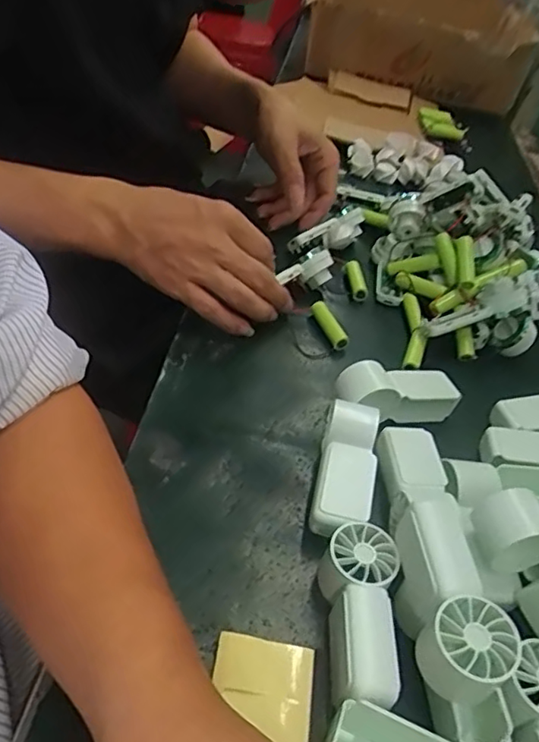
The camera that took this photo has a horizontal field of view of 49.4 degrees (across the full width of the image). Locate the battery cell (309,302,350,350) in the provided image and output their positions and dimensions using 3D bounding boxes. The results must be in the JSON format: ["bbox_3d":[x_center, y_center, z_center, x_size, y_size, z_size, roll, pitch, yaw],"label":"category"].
[{"bbox_3d":[0.053,-0.041,0.520,0.014,0.012,0.051,-17,60,-23],"label":"battery cell"}]

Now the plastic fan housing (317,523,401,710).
[{"bbox_3d":[0.045,0.128,0.309,0.041,0.029,0.093,15,43,-1],"label":"plastic fan housing"}]

